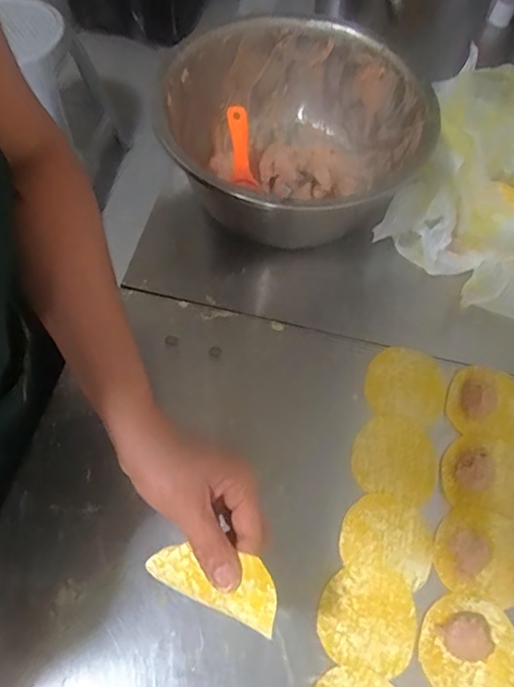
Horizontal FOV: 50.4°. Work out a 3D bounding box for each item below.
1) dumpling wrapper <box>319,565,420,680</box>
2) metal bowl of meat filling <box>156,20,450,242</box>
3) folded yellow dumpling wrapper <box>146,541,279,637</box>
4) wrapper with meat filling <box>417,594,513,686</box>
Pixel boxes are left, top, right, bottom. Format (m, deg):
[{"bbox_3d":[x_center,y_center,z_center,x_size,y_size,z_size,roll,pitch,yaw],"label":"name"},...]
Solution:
[{"bbox_3d":[0.091,0.224,0.446,0.079,0.004,0.074,15,62,7],"label":"dumpling wrapper"},{"bbox_3d":[0.035,-0.227,0.619,0.274,0.119,0.294,42,67,17],"label":"metal bowl of meat filling"},{"bbox_3d":[-0.029,0.147,0.347,0.092,0.009,0.038,13,85,23],"label":"folded yellow dumpling wrapper"},{"bbox_3d":[0.171,0.238,0.427,0.078,0.024,0.072,12,61,5],"label":"wrapper with meat filling"}]

